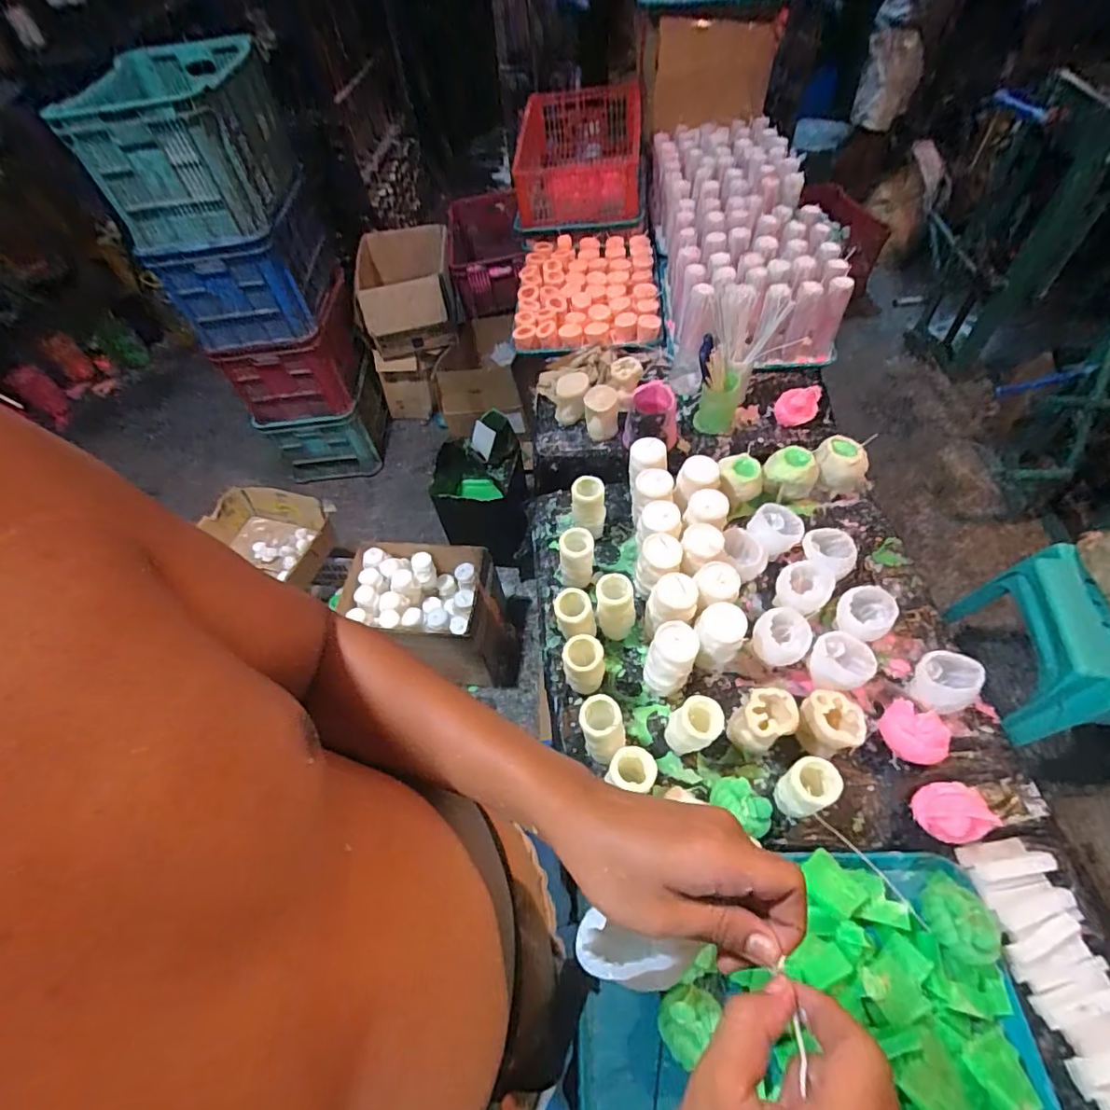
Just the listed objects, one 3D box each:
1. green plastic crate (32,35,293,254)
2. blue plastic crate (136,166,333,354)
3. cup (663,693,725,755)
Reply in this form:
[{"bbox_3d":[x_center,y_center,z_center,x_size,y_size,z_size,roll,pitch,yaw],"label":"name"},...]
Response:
[{"bbox_3d":[-0.850,-0.958,1.271,0.350,0.265,0.407,-8,55,0],"label":"green plastic crate"},{"bbox_3d":[-0.847,-0.817,1.531,0.385,0.259,0.425,-8,55,0],"label":"blue plastic crate"},{"bbox_3d":[0.173,0.216,0.672,0.060,0.093,0.058,-32,58,-16],"label":"cup"}]

